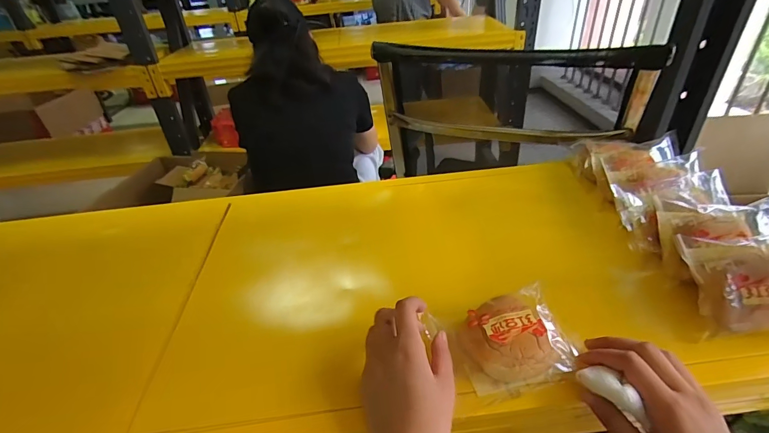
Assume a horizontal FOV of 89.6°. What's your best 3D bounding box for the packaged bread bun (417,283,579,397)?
[{"bbox_3d":[0.103,0.113,0.350,0.114,0.037,0.079,-9,36,-7],"label":"packaged bread bun"}]

